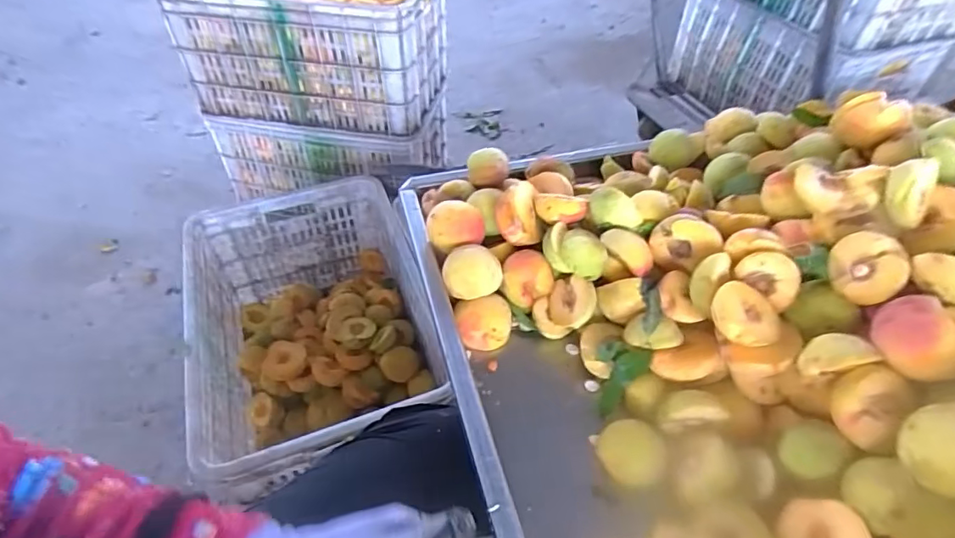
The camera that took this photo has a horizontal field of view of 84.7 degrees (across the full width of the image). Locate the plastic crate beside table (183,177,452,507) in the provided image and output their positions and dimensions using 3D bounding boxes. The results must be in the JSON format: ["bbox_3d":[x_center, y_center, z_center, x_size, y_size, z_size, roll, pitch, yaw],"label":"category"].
[{"bbox_3d":[-0.270,0.110,0.907,0.344,0.255,0.514,-16,51,-15],"label":"plastic crate beside table"}]

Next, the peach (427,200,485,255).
[{"bbox_3d":[-0.026,-0.047,0.636,0.065,0.049,0.056,-4,49,-4],"label":"peach"}]

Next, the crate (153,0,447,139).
[{"bbox_3d":[-0.349,-0.525,1.159,0.506,0.260,0.343,8,49,6],"label":"crate"}]

